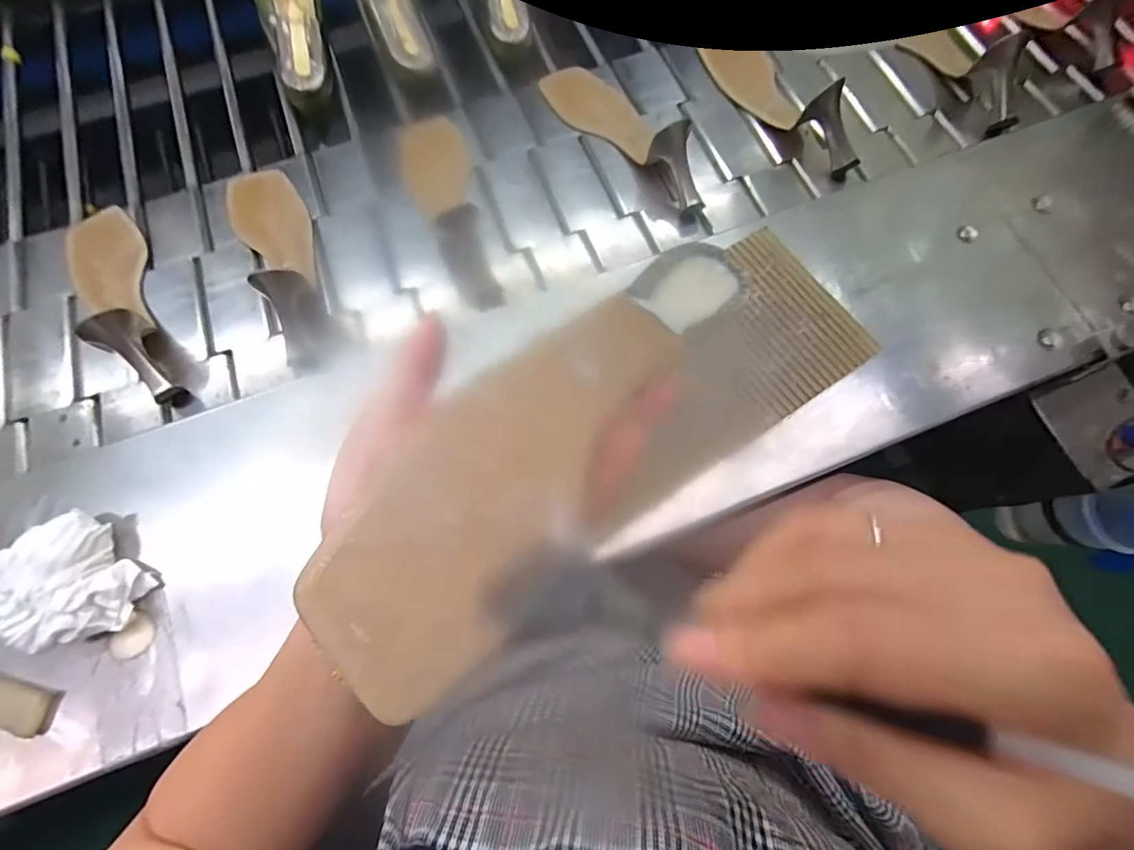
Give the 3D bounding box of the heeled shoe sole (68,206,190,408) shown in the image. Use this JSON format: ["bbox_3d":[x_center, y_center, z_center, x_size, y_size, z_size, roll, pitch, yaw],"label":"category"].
[{"bbox_3d":[-0.449,-0.136,0.490,0.075,0.067,0.267,-37,79,-15],"label":"heeled shoe sole"}]

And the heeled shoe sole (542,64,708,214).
[{"bbox_3d":[0.065,-0.337,0.567,0.077,0.064,0.257,-32,60,-9],"label":"heeled shoe sole"}]

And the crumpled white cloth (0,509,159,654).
[{"bbox_3d":[-0.381,0.111,0.373,0.128,0.043,0.089,28,72,4],"label":"crumpled white cloth"}]

